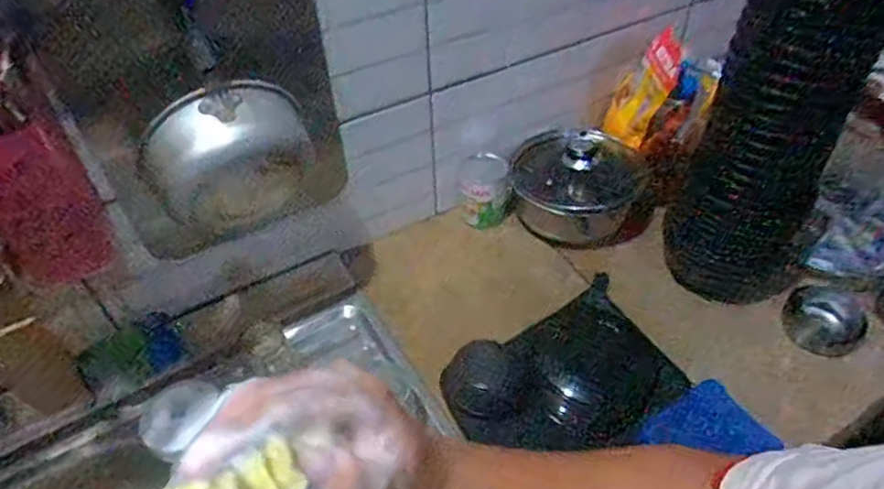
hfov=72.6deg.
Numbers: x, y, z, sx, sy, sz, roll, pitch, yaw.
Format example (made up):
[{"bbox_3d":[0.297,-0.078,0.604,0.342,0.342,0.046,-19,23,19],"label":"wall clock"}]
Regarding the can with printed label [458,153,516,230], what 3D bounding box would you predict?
[{"bbox_3d":[0.073,-0.091,0.985,0.080,0.090,0.086,-5,47,-4],"label":"can with printed label"}]

